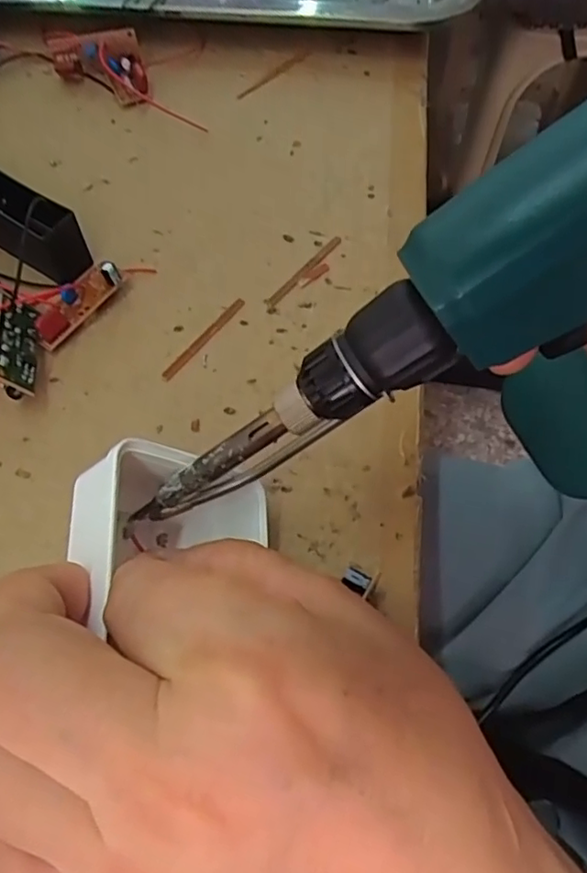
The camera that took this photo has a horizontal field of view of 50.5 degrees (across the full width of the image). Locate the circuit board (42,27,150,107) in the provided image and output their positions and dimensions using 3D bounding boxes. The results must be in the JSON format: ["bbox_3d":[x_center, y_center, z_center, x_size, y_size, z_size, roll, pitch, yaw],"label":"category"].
[{"bbox_3d":[-0.098,-0.186,0.311,0.043,0.018,0.043,-15,64,-7],"label":"circuit board"}]

